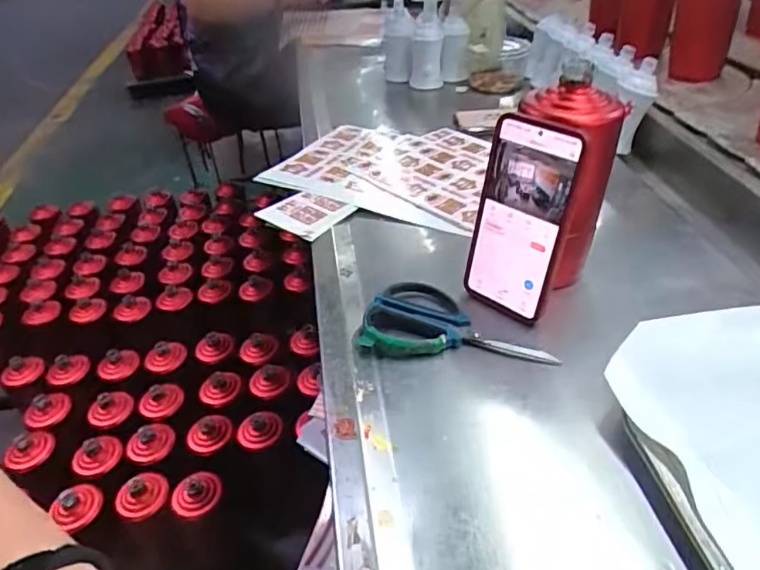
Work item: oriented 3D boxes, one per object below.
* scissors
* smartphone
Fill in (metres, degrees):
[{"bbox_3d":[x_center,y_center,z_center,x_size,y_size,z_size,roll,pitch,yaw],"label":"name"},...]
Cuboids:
[{"bbox_3d":[0.068,0.030,0.499,0.159,0.014,0.085,4,38,11],"label":"scissors"},{"bbox_3d":[0.117,-0.055,0.488,0.011,0.162,0.083,-18,38,-41],"label":"smartphone"}]

